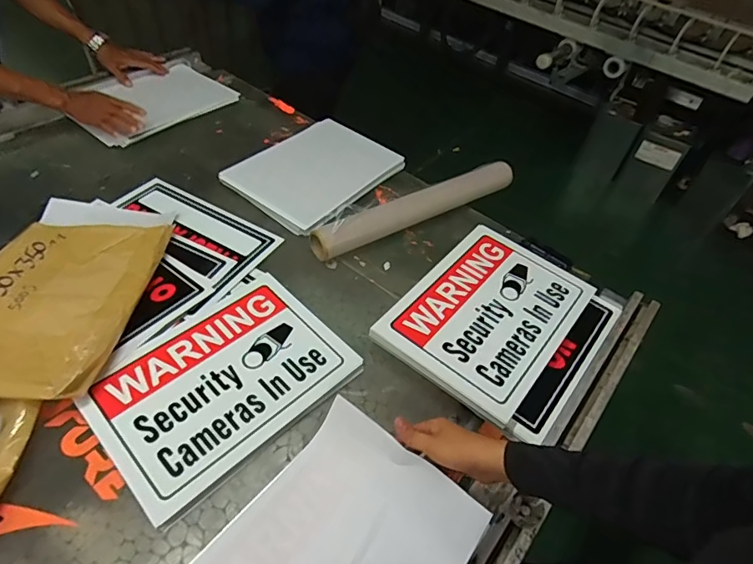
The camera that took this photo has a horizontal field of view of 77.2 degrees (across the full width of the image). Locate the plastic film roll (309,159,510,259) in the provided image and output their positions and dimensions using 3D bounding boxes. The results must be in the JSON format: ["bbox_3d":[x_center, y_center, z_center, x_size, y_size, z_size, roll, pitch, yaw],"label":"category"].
[{"bbox_3d":[0.095,-0.162,1.001,0.494,0.065,0.047,-22,54,-24],"label":"plastic film roll"}]

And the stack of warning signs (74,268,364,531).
[{"bbox_3d":[-0.238,0.141,0.730,0.268,0.013,0.352,39,55,25],"label":"stack of warning signs"}]

